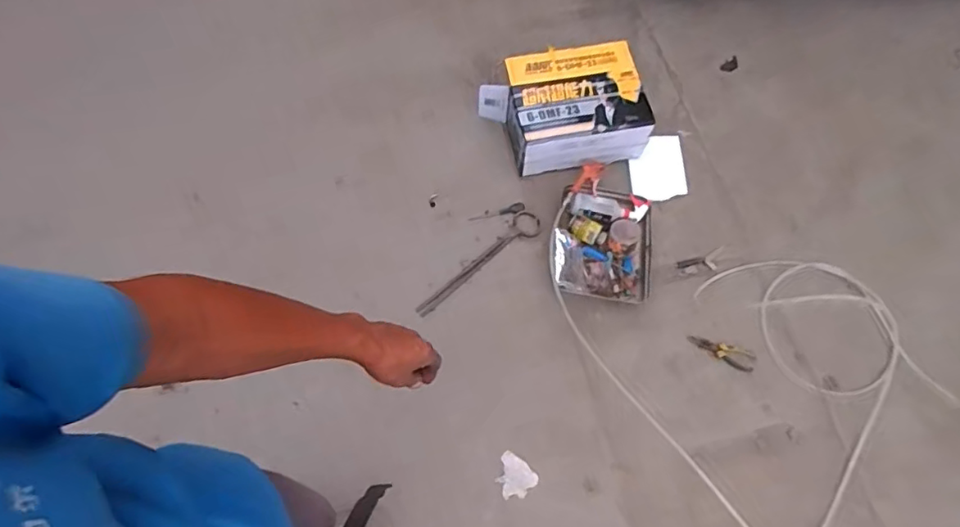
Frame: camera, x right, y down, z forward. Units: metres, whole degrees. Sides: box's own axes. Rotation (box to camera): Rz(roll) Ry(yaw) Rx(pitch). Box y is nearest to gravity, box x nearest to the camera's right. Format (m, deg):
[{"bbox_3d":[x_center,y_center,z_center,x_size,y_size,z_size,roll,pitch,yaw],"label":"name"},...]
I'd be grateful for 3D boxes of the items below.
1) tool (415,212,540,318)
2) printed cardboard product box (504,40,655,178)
[{"bbox_3d":[0.005,0.005,1.650,0.448,0.008,0.075,-40,78,-17],"label":"tool"},{"bbox_3d":[0.280,-0.473,1.760,0.396,0.182,0.342,-9,70,-8],"label":"printed cardboard product box"}]

